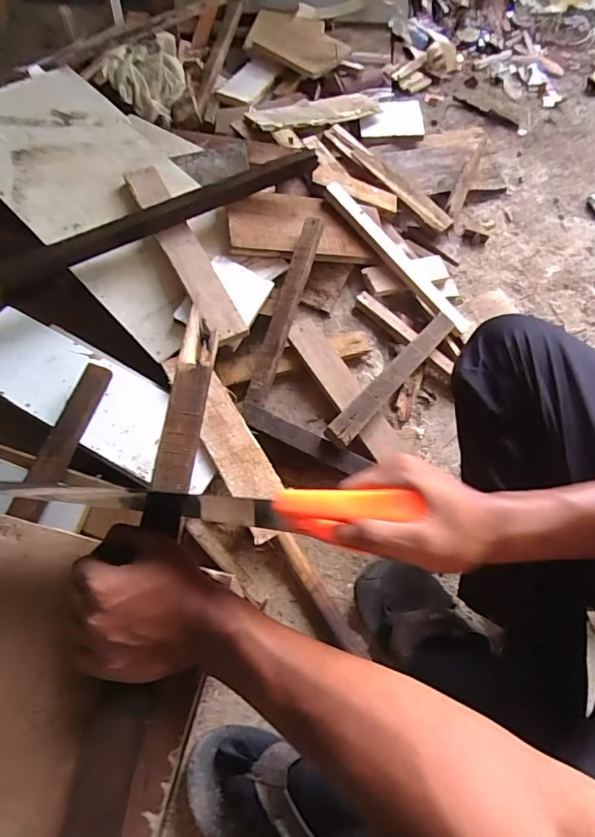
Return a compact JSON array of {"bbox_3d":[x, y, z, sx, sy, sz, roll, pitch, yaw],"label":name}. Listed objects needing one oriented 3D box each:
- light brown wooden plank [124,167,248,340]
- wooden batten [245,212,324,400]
[{"bbox_3d":[-0.174,-0.260,0.706,0.053,0.015,0.334,-27,75,-13],"label":"light brown wooden plank"},{"bbox_3d":[-0.018,-0.170,0.715,0.030,0.023,0.316,17,79,5],"label":"wooden batten"}]

